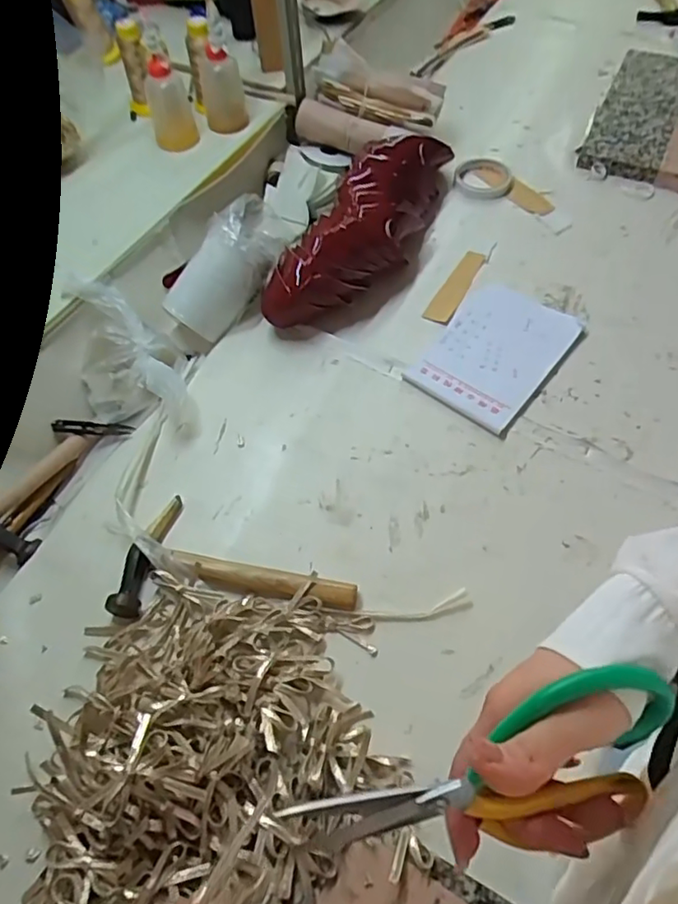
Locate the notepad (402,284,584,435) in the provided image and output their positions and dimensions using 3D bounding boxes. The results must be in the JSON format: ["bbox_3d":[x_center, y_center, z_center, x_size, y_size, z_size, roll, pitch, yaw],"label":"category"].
[{"bbox_3d":[0.200,-0.136,0.773,0.154,0.008,0.216,34,64,21],"label":"notepad"}]

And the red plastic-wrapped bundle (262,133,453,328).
[{"bbox_3d":[0.048,-0.333,0.856,0.125,0.092,0.436,22,61,15],"label":"red plastic-wrapped bundle"}]

